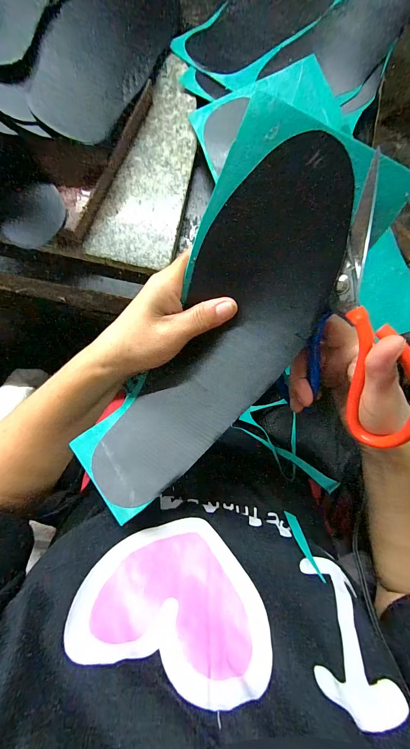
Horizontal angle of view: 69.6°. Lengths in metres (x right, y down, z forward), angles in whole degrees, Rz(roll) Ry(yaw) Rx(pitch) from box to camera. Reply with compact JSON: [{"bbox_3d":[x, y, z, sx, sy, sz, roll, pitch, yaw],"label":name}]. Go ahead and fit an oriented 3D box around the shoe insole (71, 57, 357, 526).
[{"bbox_3d":[0.007,-0.022,0.209,0.103,0.057,0.278,30,105,0],"label":"shoe insole"}]

